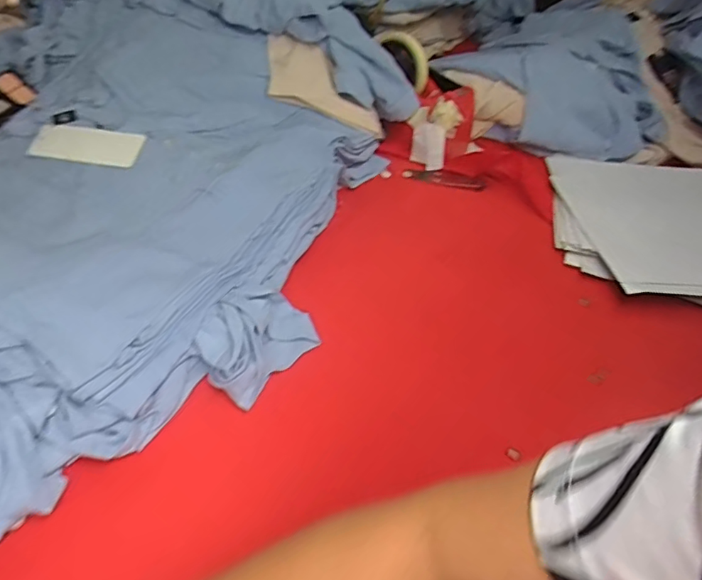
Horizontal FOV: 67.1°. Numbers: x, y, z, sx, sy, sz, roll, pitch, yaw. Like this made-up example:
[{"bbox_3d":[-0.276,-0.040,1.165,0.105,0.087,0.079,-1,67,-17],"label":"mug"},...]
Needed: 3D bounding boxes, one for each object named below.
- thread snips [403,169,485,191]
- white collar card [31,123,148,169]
[{"bbox_3d":[0.121,-0.144,0.688,0.104,0.012,0.022,17,46,11],"label":"thread snips"},{"bbox_3d":[-0.287,-0.158,0.576,0.124,0.004,0.050,9,58,7],"label":"white collar card"}]

